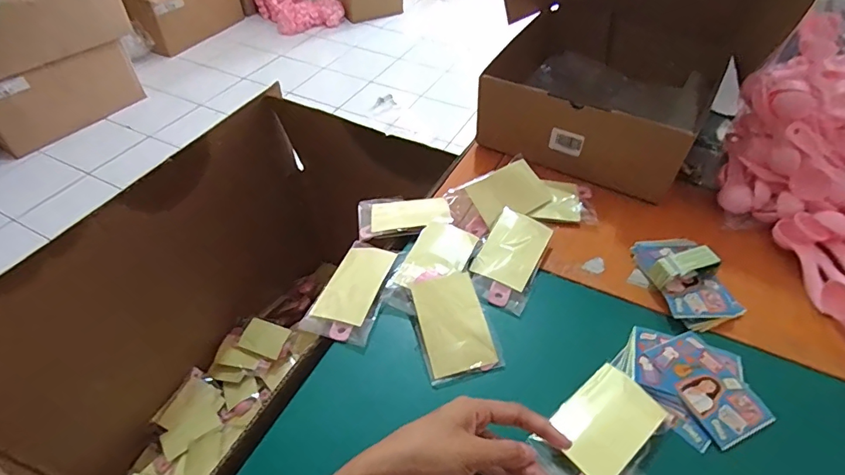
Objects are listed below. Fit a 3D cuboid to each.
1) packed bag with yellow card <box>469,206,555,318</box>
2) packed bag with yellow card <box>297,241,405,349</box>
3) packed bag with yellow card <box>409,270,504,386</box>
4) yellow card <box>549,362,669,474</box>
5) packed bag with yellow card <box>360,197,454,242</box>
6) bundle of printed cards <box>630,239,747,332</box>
[{"bbox_3d":[0.095,0.021,0.490,0.066,0.017,0.116,22,51,18],"label":"packed bag with yellow card"},{"bbox_3d":[-0.068,0.051,0.462,0.067,0.015,0.113,17,49,14],"label":"packed bag with yellow card"},{"bbox_3d":[0.028,0.076,0.430,0.070,0.014,0.107,-11,49,-11],"label":"packed bag with yellow card"},{"bbox_3d":[0.147,0.147,0.365,0.089,0.004,0.059,-33,50,-25],"label":"yellow card"},{"bbox_3d":[-0.023,-0.031,0.543,0.109,0.012,0.075,-7,38,3],"label":"packed bag with yellow card"},{"bbox_3d":[0.268,0.036,0.463,0.075,0.038,0.108,-12,49,-12],"label":"bundle of printed cards"}]

